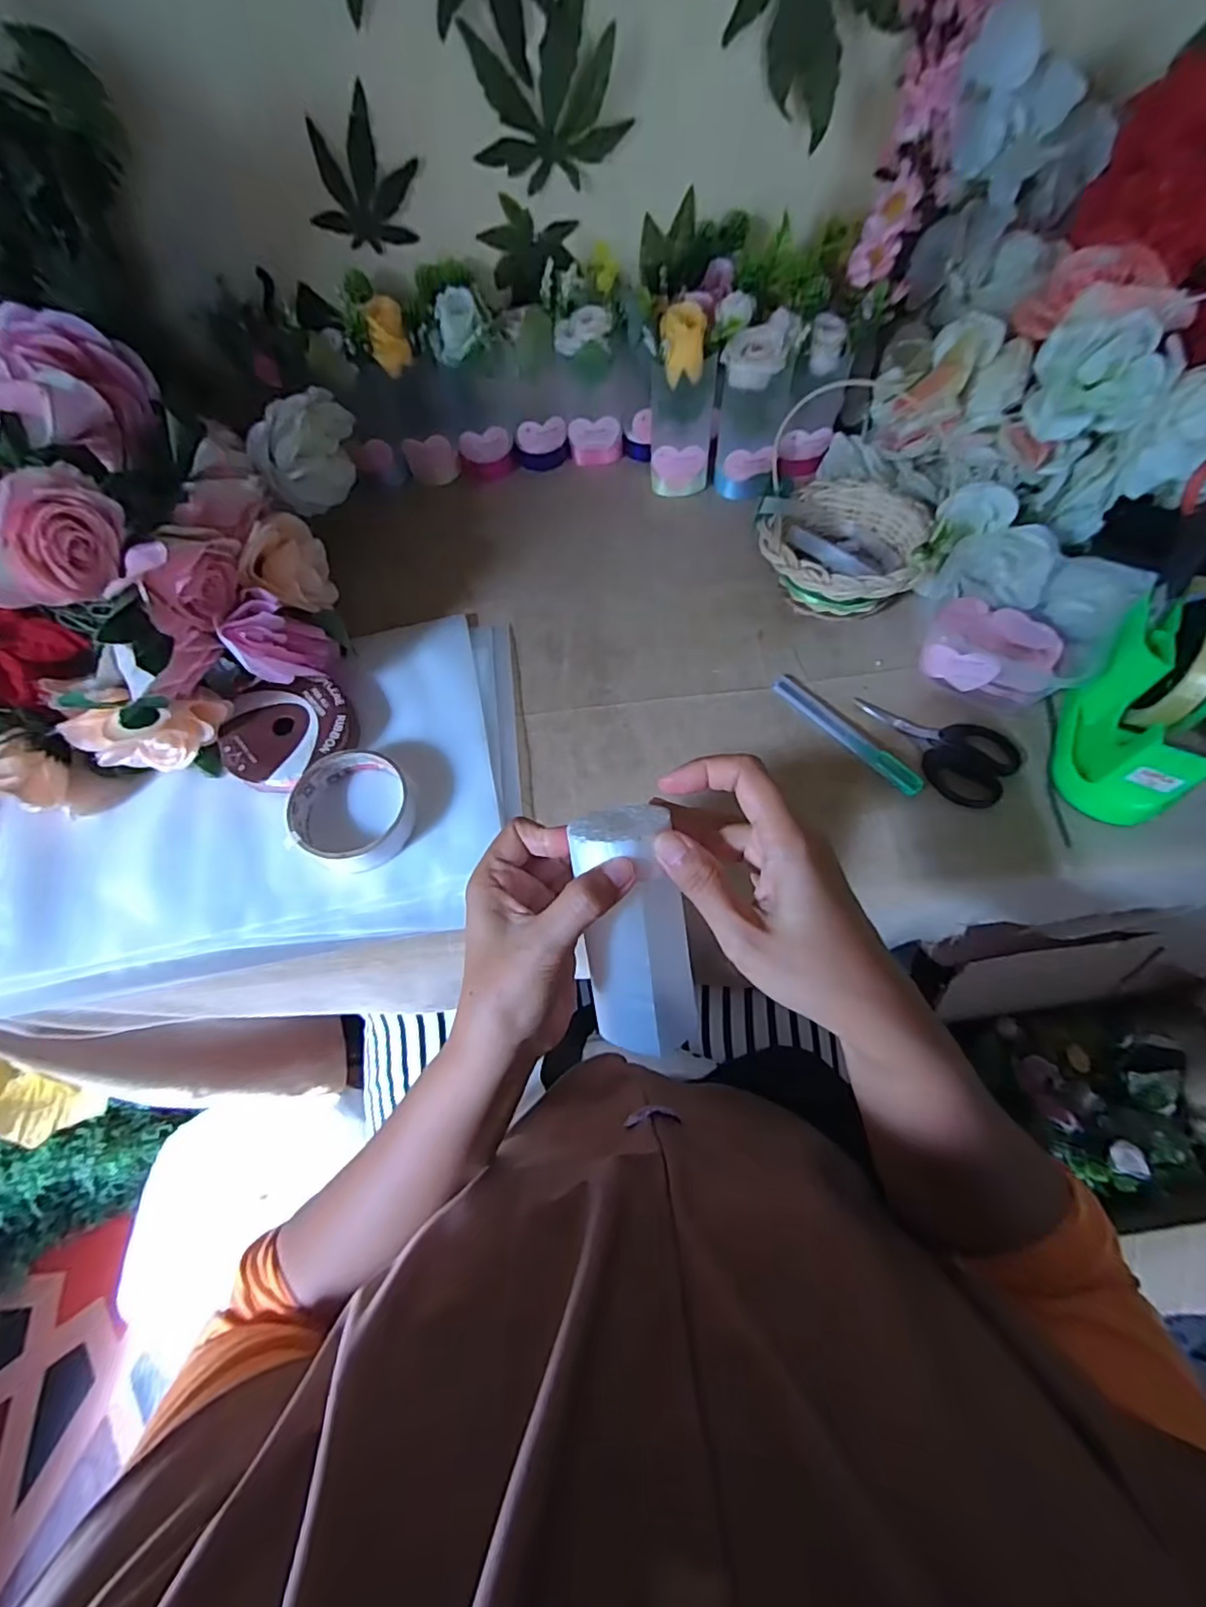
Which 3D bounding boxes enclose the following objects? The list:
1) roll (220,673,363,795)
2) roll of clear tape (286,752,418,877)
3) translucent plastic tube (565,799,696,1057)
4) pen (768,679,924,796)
[{"bbox_3d":[-0.231,-0.049,0.455,0.092,0.027,0.084,-1,64,2],"label":"roll"},{"bbox_3d":[-0.174,0.004,0.429,0.078,0.025,0.084,-1,64,2],"label":"roll of clear tape"},{"bbox_3d":[0.015,0.064,0.300,0.047,0.043,0.118,-7,98,-1],"label":"translucent plastic tube"},{"bbox_3d":[0.177,-0.053,0.450,0.020,0.010,0.129,-37,68,-15],"label":"pen"}]

